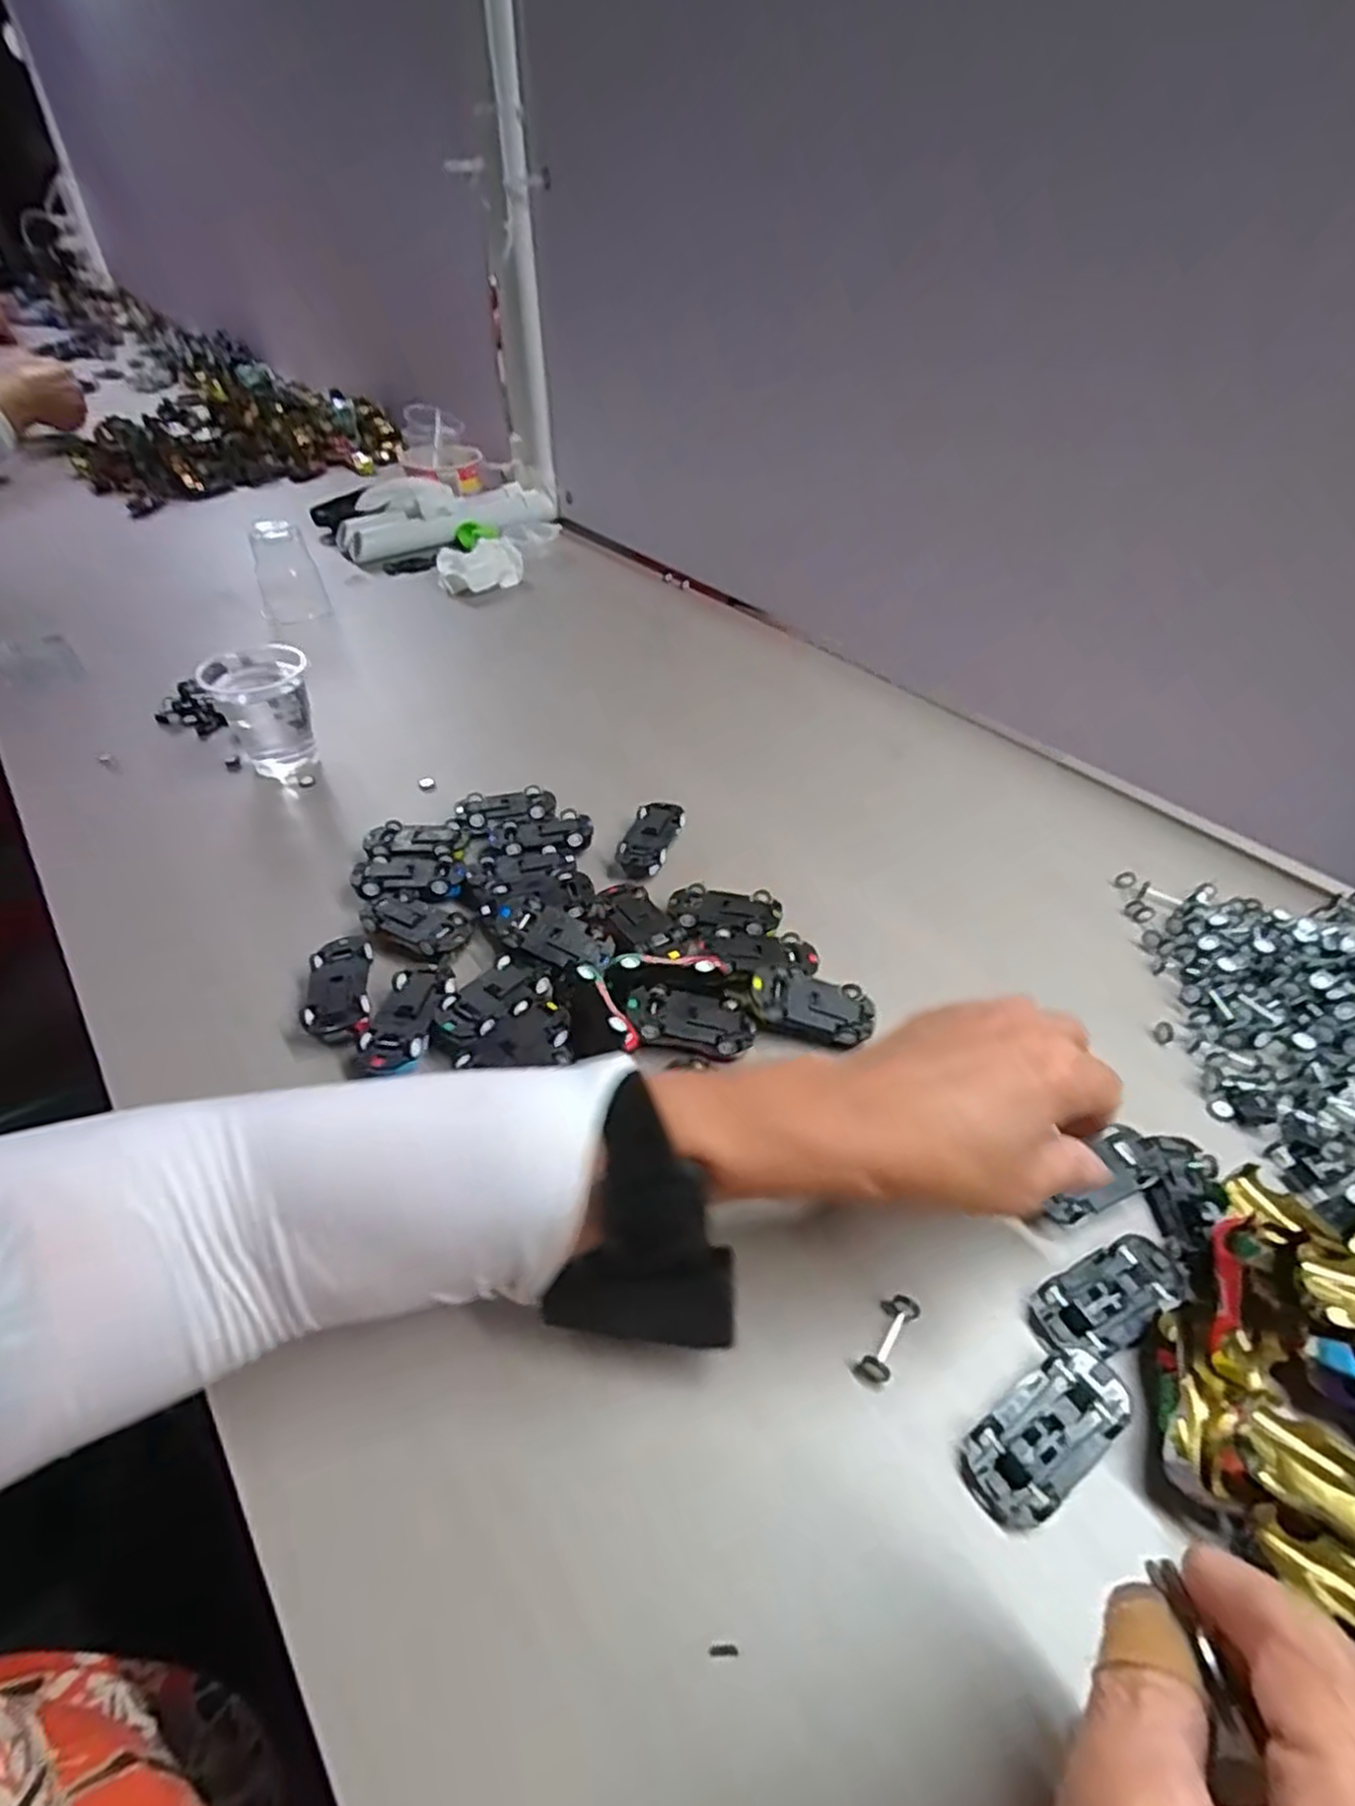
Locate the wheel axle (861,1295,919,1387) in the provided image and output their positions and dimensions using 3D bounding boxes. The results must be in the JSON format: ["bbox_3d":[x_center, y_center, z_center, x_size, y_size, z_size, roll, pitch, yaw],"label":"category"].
[{"bbox_3d":[0.081,0.165,0.297,0.011,0.008,0.033,29,51,25],"label":"wheel axle"}]

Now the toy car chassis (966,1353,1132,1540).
[{"bbox_3d":[0.131,0.183,0.272,0.066,0.013,0.030,-25,51,-25],"label":"toy car chassis"}]

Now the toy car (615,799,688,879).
[{"bbox_3d":[-0.016,-0.041,0.501,0.030,0.013,0.064,14,46,12],"label":"toy car"}]

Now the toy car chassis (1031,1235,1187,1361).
[{"bbox_3d":[0.171,0.153,0.307,0.064,0.015,0.030,-19,49,-20],"label":"toy car chassis"}]

